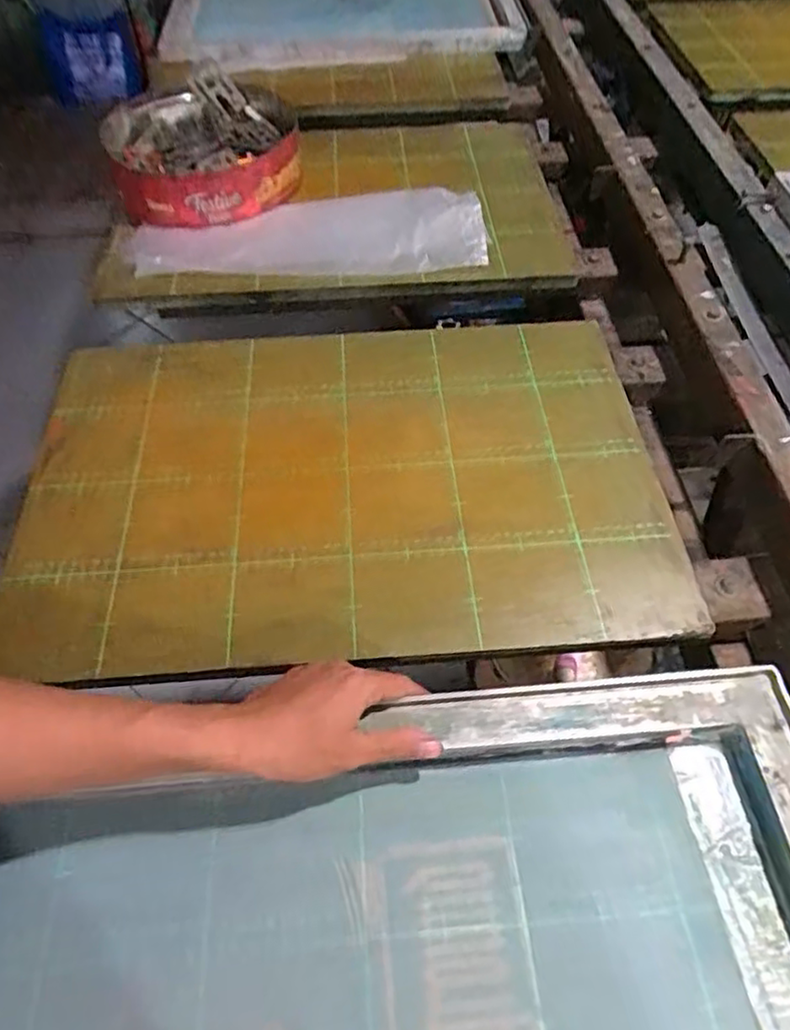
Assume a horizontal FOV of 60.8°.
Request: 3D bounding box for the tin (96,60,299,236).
[{"bbox_3d":[-0.272,-0.534,0.978,0.270,0.103,0.312,-15,55,-10],"label":"tin"}]

